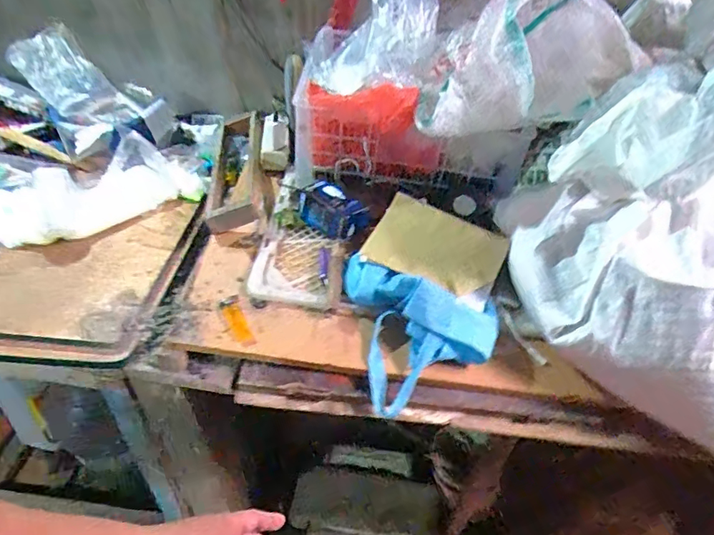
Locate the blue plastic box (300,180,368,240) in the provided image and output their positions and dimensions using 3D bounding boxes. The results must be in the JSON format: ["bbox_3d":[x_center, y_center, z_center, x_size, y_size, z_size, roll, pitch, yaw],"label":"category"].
[{"bbox_3d":[-0.042,-0.097,0.875,0.079,0.047,0.125,-33,55,-30],"label":"blue plastic box"}]

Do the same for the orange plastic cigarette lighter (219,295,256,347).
[{"bbox_3d":[-0.177,0.079,0.739,0.028,0.012,0.087,-18,48,-19],"label":"orange plastic cigarette lighter"}]

